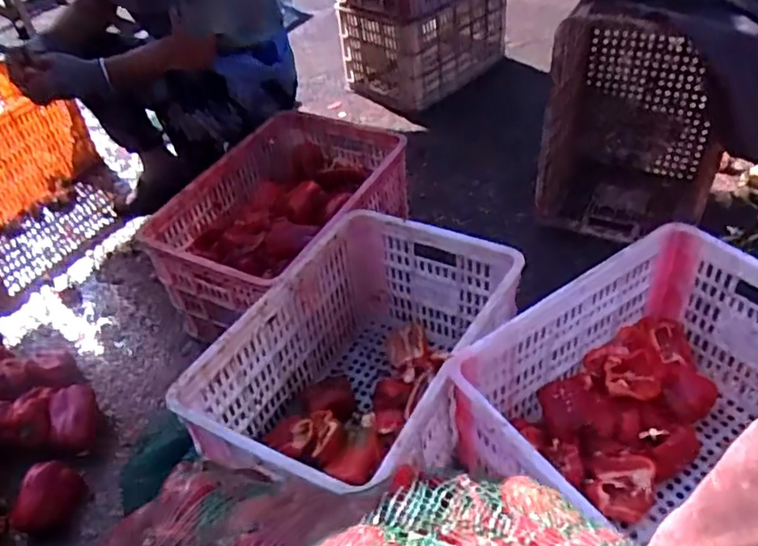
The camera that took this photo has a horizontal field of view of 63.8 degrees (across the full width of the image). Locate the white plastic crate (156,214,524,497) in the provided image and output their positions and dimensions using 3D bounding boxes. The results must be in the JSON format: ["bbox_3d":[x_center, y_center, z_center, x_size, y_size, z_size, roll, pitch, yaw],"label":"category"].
[{"bbox_3d":[-0.019,0.175,1.037,0.350,0.321,0.507,18,50,24],"label":"white plastic crate"}]

